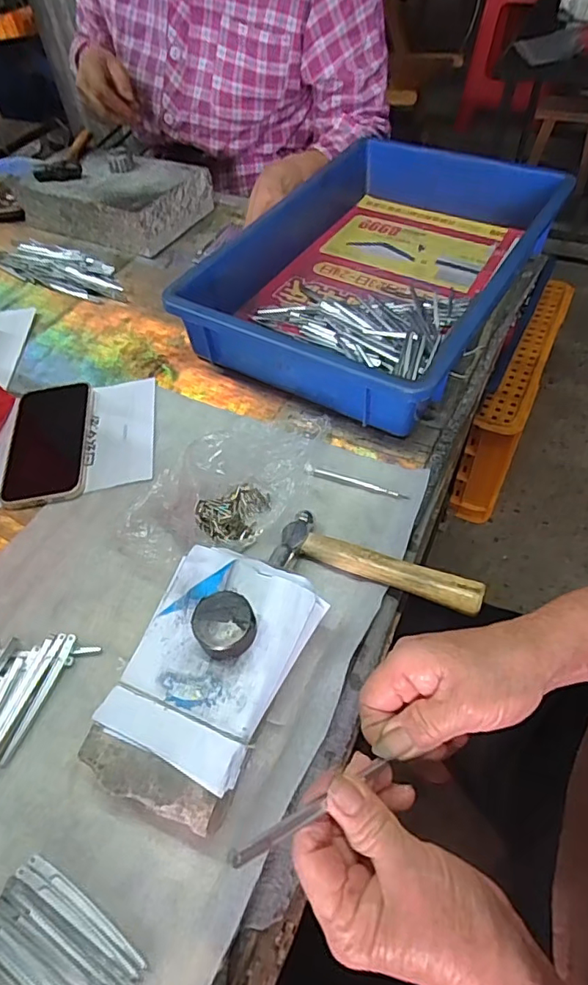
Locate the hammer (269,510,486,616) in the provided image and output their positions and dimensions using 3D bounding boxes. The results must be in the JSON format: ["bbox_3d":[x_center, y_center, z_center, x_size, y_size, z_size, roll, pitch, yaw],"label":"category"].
[{"bbox_3d":[0.062,0.053,0.413,0.157,0.026,0.047,15,56,14],"label":"hammer"}]

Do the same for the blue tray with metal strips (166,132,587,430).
[{"bbox_3d":[0.099,-0.258,0.607,0.285,0.080,0.417,26,59,21],"label":"blue tray with metal strips"}]

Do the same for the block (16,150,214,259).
[{"bbox_3d":[-0.256,-0.428,0.773,0.225,0.066,0.152,21,58,18],"label":"block"}]

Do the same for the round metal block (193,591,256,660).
[{"bbox_3d":[-0.045,0.085,0.346,0.036,0.020,0.037,-2,54,2],"label":"round metal block"}]

